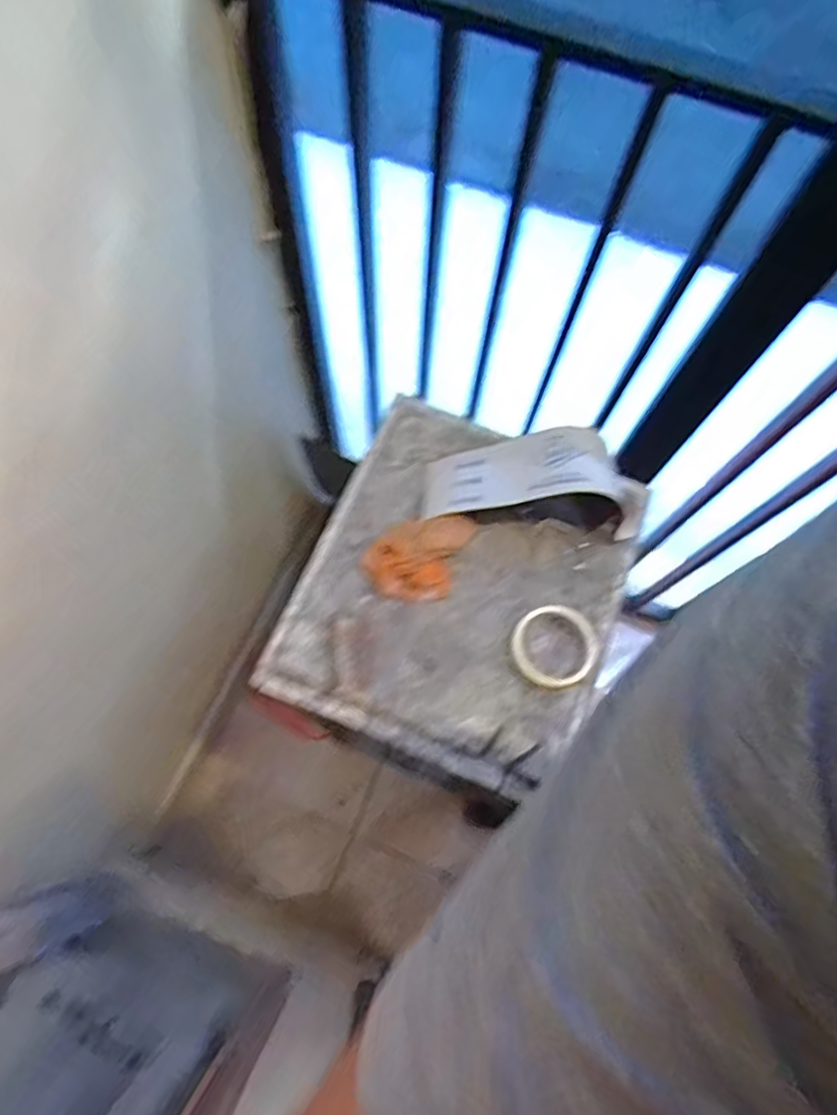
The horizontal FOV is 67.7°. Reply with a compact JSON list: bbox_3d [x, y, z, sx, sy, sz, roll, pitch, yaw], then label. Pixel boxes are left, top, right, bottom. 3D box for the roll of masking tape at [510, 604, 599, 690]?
[{"bbox_3d":[0.163,0.106,0.747,0.102,0.032,0.096,0,70,0],"label":"roll of masking tape"}]

